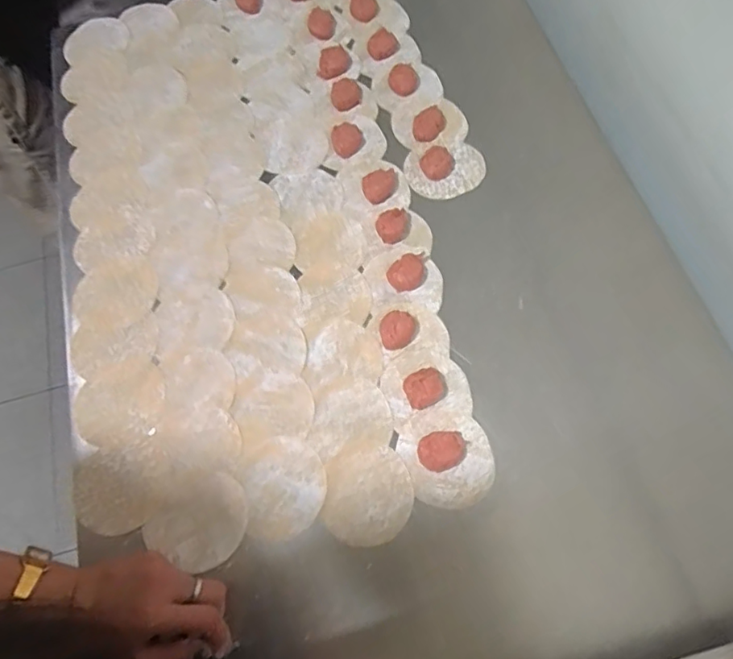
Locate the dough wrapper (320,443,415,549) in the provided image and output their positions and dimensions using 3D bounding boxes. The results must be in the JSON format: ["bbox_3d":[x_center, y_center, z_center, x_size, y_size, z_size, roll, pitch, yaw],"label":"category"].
[{"bbox_3d":[0.002,0.141,0.475,0.073,0.004,0.082,2,67,2],"label":"dough wrapper"}]

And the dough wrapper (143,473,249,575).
[{"bbox_3d":[-0.139,0.163,0.469,0.071,0.004,0.080,36,73,15],"label":"dough wrapper"}]

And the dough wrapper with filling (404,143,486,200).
[{"bbox_3d":[0.089,-0.178,0.607,0.087,0.025,0.063,-12,67,-3],"label":"dough wrapper with filling"}]

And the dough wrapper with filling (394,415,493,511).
[{"bbox_3d":[0.072,0.111,0.477,0.074,0.017,0.078,-21,68,-7],"label":"dough wrapper with filling"}]

